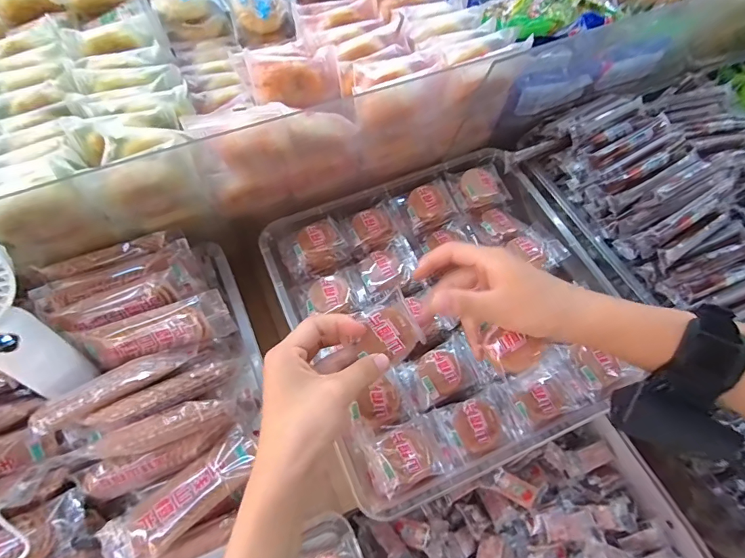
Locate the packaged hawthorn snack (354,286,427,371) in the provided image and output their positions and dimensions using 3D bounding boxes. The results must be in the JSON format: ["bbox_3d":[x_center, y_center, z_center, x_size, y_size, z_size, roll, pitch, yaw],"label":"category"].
[{"bbox_3d":[0.011,0.040,0.312,0.050,0.004,0.045,-34,94,-7],"label":"packaged hawthorn snack"}]

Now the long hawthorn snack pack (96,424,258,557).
[{"bbox_3d":[-0.152,0.177,0.337,0.130,0.019,0.044,-35,68,-17],"label":"long hawthorn snack pack"}]

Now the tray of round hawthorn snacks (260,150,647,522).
[{"bbox_3d":[0.077,0.022,0.429,0.301,0.042,0.301,-22,65,-12],"label":"tray of round hawthorn snacks"}]

